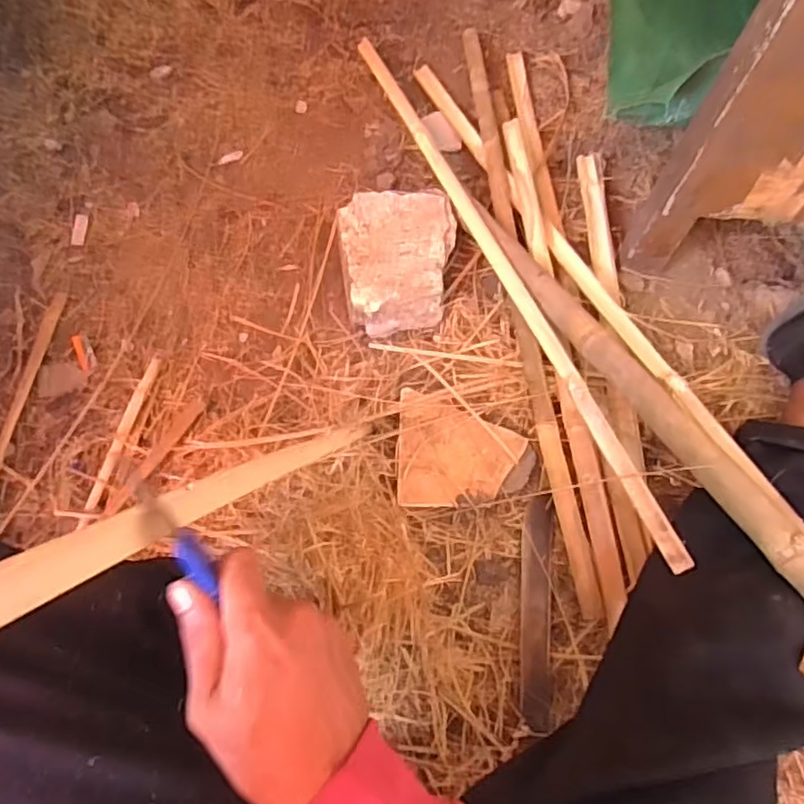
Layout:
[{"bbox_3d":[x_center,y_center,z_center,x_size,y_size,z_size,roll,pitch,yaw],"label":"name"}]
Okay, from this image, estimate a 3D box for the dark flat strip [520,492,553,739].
[{"bbox_3d":[0.156,0.237,0.729,0.035,0.013,0.250,2,70,6],"label":"dark flat strip"}]

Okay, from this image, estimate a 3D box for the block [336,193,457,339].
[{"bbox_3d":[-0.002,-0.191,0.882,0.151,0.093,0.195,-4,65,1],"label":"block"}]

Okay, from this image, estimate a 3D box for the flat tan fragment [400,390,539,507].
[{"bbox_3d":[0.078,0.060,0.786,0.164,0.020,0.142,3,66,4],"label":"flat tan fragment"}]

